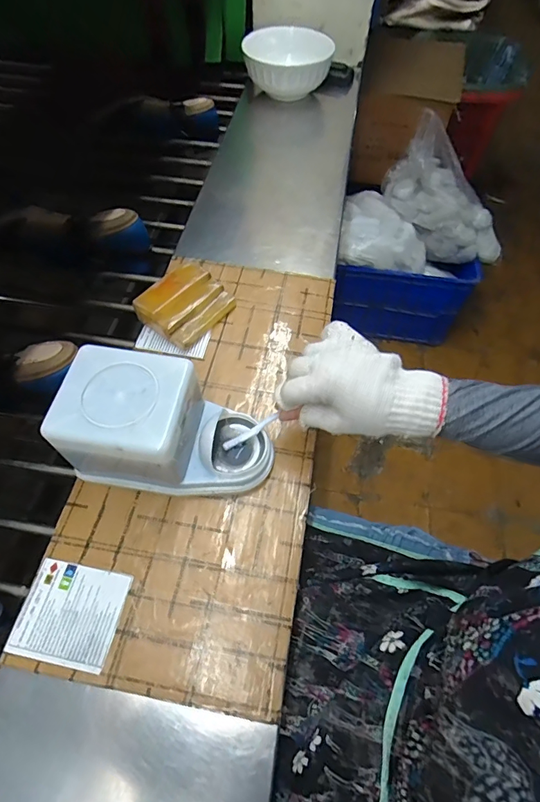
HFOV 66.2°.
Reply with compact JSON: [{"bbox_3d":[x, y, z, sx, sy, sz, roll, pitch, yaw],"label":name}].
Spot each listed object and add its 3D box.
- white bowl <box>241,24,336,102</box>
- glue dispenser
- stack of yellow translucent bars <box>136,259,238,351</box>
[{"bbox_3d":[0.034,-0.654,0.828,0.164,0.094,0.171,25,63,13],"label":"white bowl"},{"bbox_3d":[-0.092,0.028,0.392,0.184,0.103,0.099,7,59,3],"label":"glue dispenser"},{"bbox_3d":[-0.104,-0.122,0.514,0.084,0.043,0.102,31,63,16],"label":"stack of yellow translucent bars"}]

